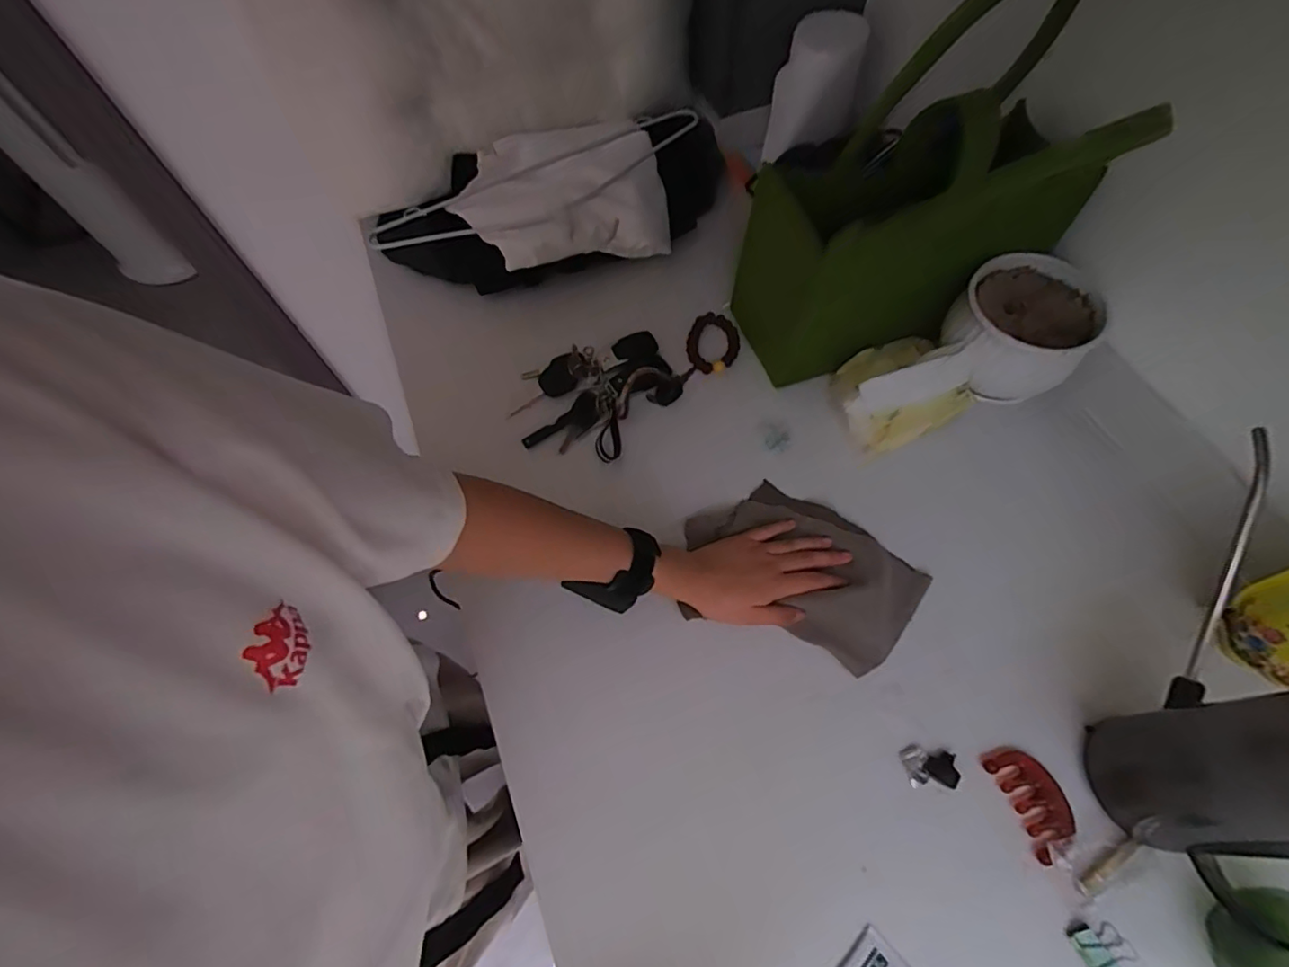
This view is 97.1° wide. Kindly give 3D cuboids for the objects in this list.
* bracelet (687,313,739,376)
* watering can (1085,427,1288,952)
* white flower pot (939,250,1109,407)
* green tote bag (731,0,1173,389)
[{"bbox_3d":[0.082,-0.168,0.681,0.061,0.008,0.083,3,63,3],"label":"bracelet"},{"bbox_3d":[0.426,0.147,0.418,0.089,0.163,0.311,15,64,9],"label":"watering can"},{"bbox_3d":[0.388,-0.161,0.599,0.125,0.088,0.140,29,67,15],"label":"white flower pot"},{"bbox_3d":[0.249,-0.272,0.533,0.273,0.325,0.133,-12,63,-5],"label":"green tote bag"}]

